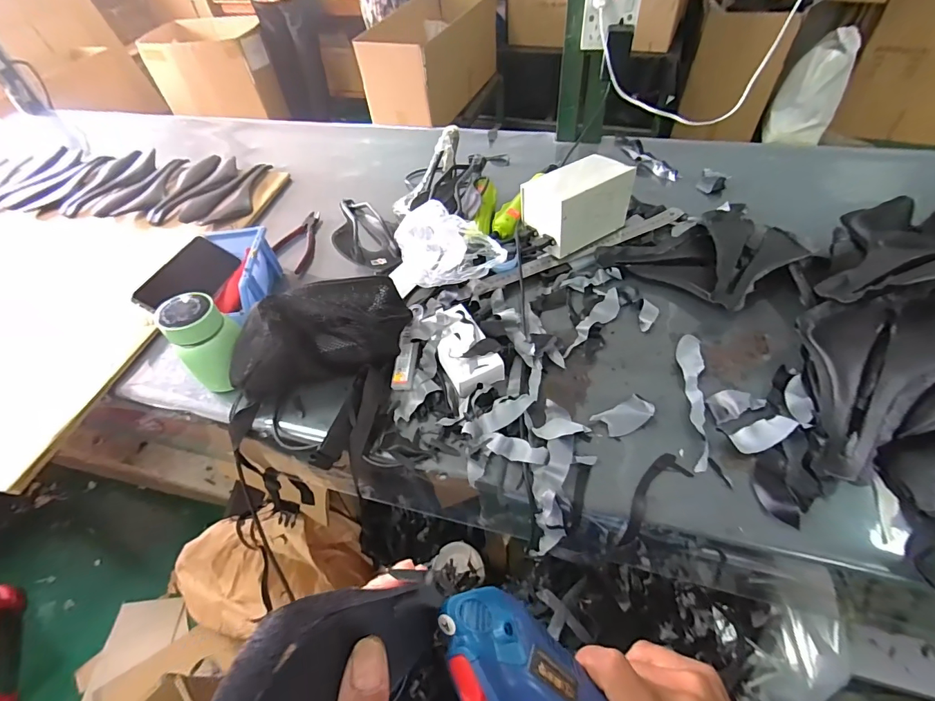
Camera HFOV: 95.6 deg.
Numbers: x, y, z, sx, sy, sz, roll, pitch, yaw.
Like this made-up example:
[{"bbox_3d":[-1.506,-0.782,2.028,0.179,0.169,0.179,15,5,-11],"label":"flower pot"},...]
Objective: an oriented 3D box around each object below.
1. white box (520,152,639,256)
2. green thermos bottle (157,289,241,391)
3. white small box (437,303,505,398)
[{"bbox_3d":[0.168,-0.232,0.656,0.152,0.095,0.102,-32,56,-19],"label":"white box"},{"bbox_3d":[-0.325,-0.008,0.536,0.064,0.122,0.075,34,62,27],"label":"green thermos bottle"},{"bbox_3d":[-0.007,-0.002,0.544,0.066,0.026,0.116,-25,54,-14],"label":"white small box"}]

